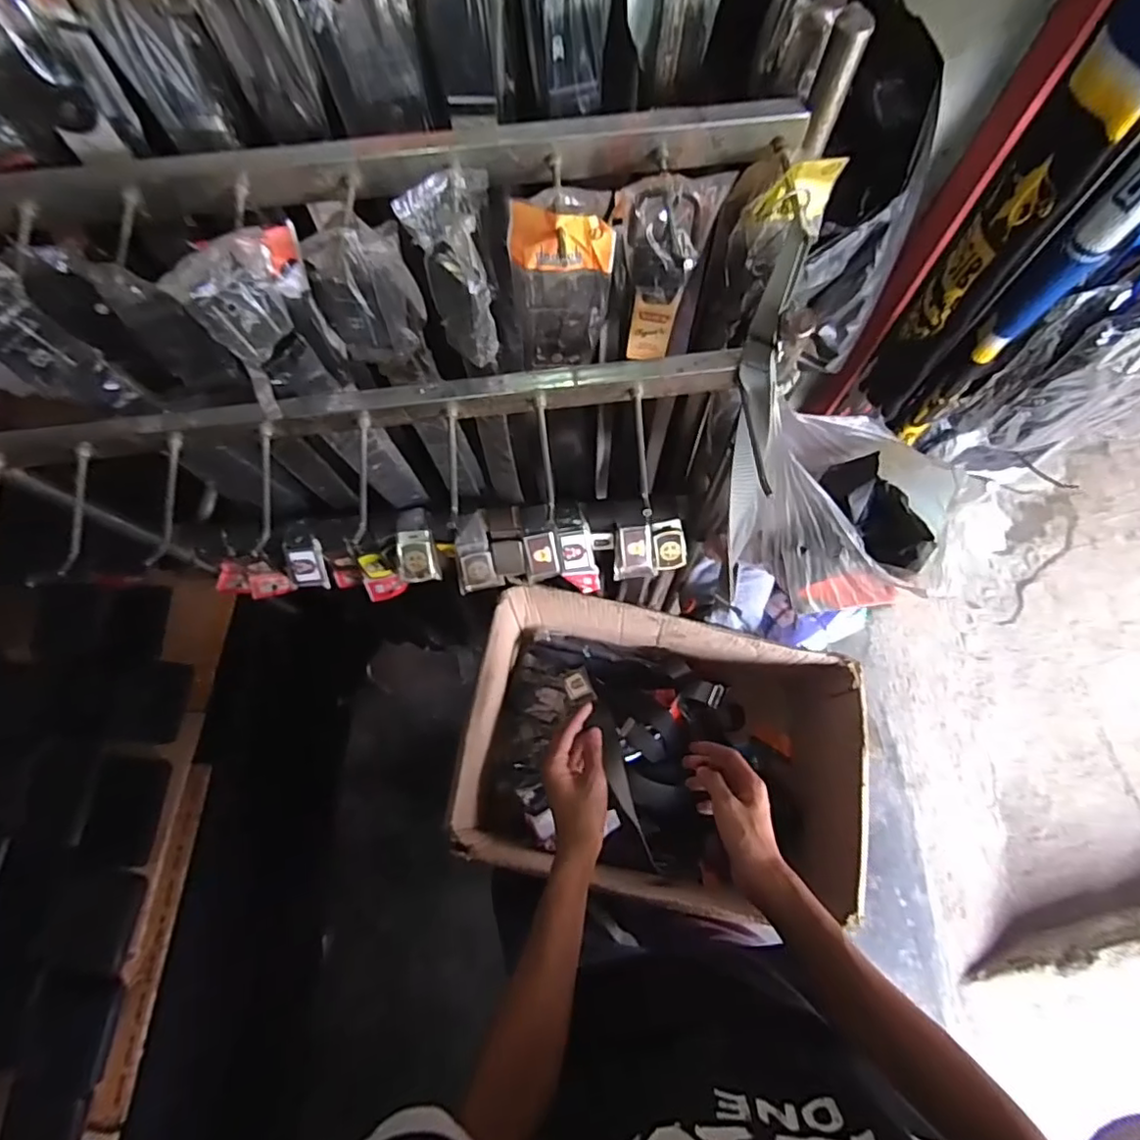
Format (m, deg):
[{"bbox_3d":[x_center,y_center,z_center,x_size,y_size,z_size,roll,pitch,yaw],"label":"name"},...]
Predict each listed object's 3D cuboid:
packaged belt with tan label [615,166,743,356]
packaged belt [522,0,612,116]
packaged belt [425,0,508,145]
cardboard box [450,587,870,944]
[{"bbox_3d":[0.069,-0.217,0.447,0.066,0.158,0.025,-11,72,-2],"label":"packaged belt with tan label"},{"bbox_3d":[-0.001,-0.364,0.391,0.058,0.109,0.021,-6,72,-1],"label":"packaged belt"},{"bbox_3d":[-0.065,-0.358,0.403,0.053,0.123,0.027,-11,72,-2],"label":"packaged belt"},{"bbox_3d":[0.135,0.274,0.899,0.542,0.253,0.365,11,72,5],"label":"cardboard box"}]

